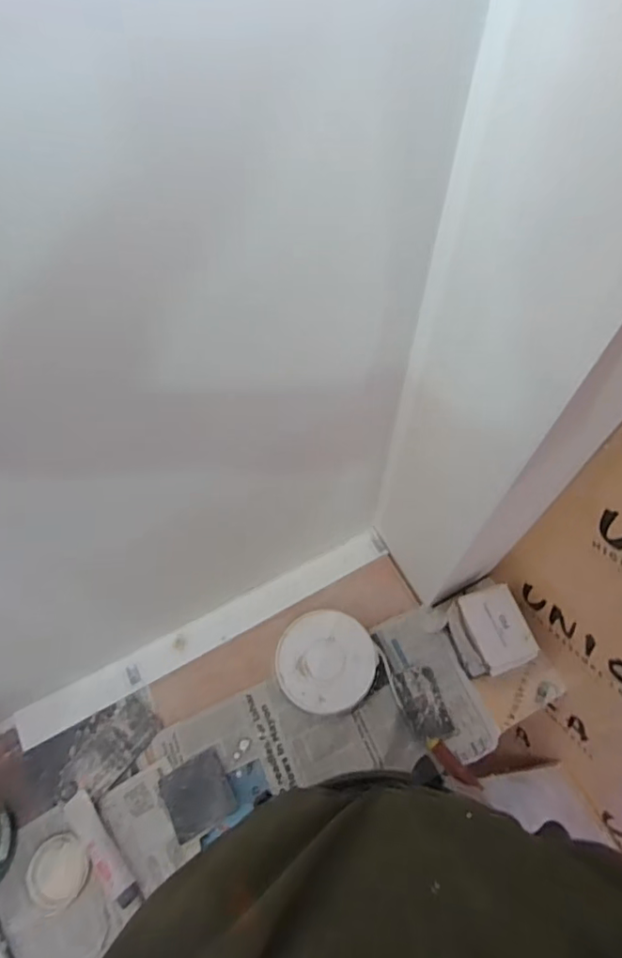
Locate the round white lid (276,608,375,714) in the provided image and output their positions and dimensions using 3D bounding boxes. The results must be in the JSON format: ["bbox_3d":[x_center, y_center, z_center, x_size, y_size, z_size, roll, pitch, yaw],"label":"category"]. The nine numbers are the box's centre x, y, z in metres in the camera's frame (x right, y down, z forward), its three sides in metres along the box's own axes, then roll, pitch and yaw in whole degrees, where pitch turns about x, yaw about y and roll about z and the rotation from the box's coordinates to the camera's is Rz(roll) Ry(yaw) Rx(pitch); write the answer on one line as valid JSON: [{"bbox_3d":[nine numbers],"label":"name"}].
[{"bbox_3d":[0.026,0.313,0.938,0.165,0.020,0.164,0,62,1],"label":"round white lid"}]

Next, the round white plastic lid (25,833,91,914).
[{"bbox_3d":[-0.378,0.590,0.816,0.096,0.013,0.093,-9,62,-4],"label":"round white plastic lid"}]

